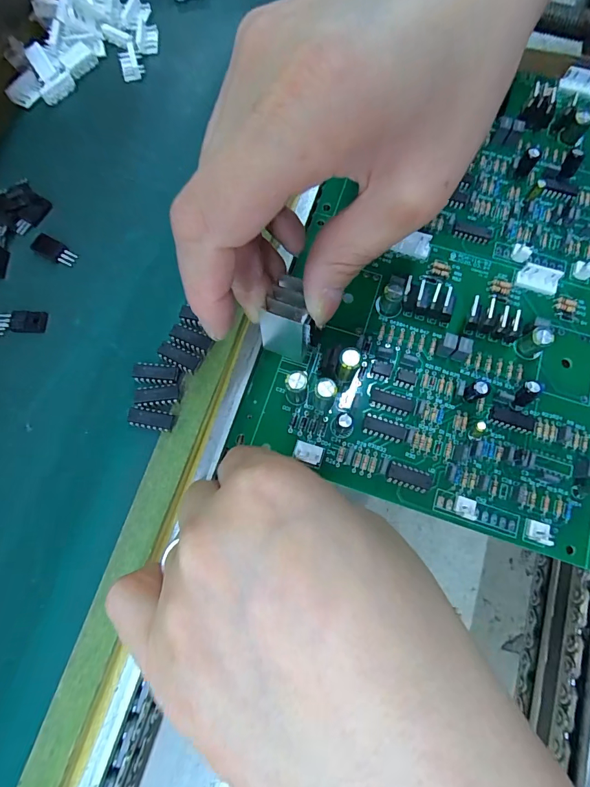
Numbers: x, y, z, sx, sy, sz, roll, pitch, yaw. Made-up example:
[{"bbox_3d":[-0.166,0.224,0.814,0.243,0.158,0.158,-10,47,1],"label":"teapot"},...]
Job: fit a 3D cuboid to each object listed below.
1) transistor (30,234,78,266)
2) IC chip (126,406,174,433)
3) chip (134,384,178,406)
[{"bbox_3d":[-0.120,-0.072,0.197,0.025,0.004,0.010,28,77,7],"label":"transistor"},{"bbox_3d":[-0.060,0.011,0.167,0.019,0.007,0.008,10,75,2],"label":"IC chip"},{"bbox_3d":[-0.058,0.001,0.169,0.019,0.006,0.008,-5,75,-2],"label":"chip"}]

